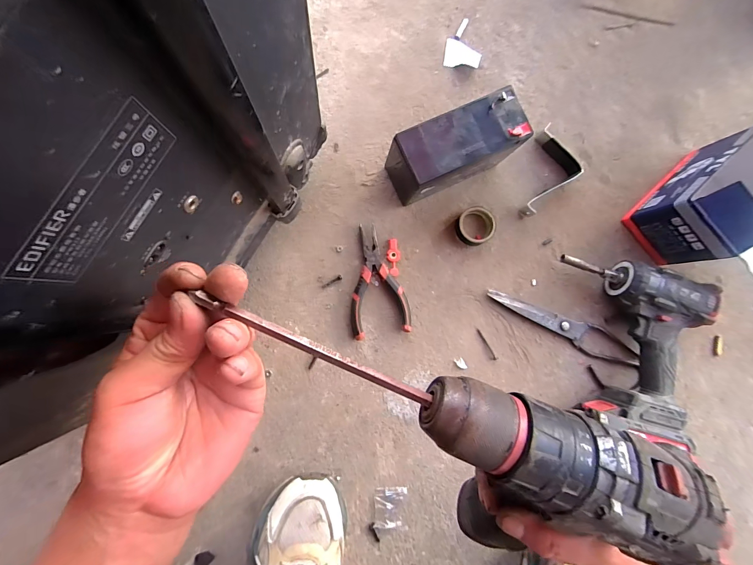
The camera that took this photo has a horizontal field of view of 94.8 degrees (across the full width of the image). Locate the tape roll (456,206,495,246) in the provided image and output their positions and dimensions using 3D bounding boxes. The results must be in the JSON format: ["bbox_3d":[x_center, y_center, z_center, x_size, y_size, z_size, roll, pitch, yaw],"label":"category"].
[{"bbox_3d":[0.132,-0.077,0.461,0.047,0.020,0.049,0,90,-4],"label":"tape roll"}]

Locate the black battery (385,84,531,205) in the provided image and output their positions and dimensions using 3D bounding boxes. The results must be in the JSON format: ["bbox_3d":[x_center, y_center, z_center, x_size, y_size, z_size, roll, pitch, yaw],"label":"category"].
[{"bbox_3d":[0.093,-0.160,0.426,0.146,0.094,0.067,-25,92,-4],"label":"black battery"}]

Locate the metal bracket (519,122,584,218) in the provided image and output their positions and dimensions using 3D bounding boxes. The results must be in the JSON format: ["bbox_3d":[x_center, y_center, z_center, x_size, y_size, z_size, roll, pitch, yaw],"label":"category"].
[{"bbox_3d":[0.218,-0.149,0.468,0.094,0.025,0.078,-40,93,-3],"label":"metal bracket"}]

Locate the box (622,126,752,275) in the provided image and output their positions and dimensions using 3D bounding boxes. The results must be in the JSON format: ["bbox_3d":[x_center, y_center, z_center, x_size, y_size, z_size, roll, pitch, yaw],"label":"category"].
[{"bbox_3d":[0.471,-0.076,0.437,0.158,0.150,0.183,-42,93,-3],"label":"box"}]

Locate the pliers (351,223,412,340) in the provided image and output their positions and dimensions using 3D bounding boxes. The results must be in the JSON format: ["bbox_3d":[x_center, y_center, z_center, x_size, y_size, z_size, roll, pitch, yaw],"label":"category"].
[{"bbox_3d":[-0.002,-0.002,0.451,0.076,0.016,0.142,-10,91,-4],"label":"pliers"}]

